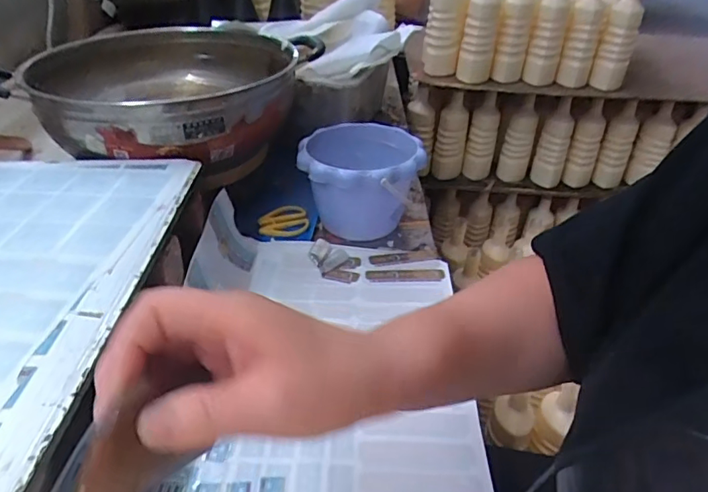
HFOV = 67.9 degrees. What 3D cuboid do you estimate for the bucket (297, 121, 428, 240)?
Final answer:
[{"bbox_3d":[0.011,-0.078,0.685,0.146,0.116,0.142,3,34,-2],"label":"bucket"}]

